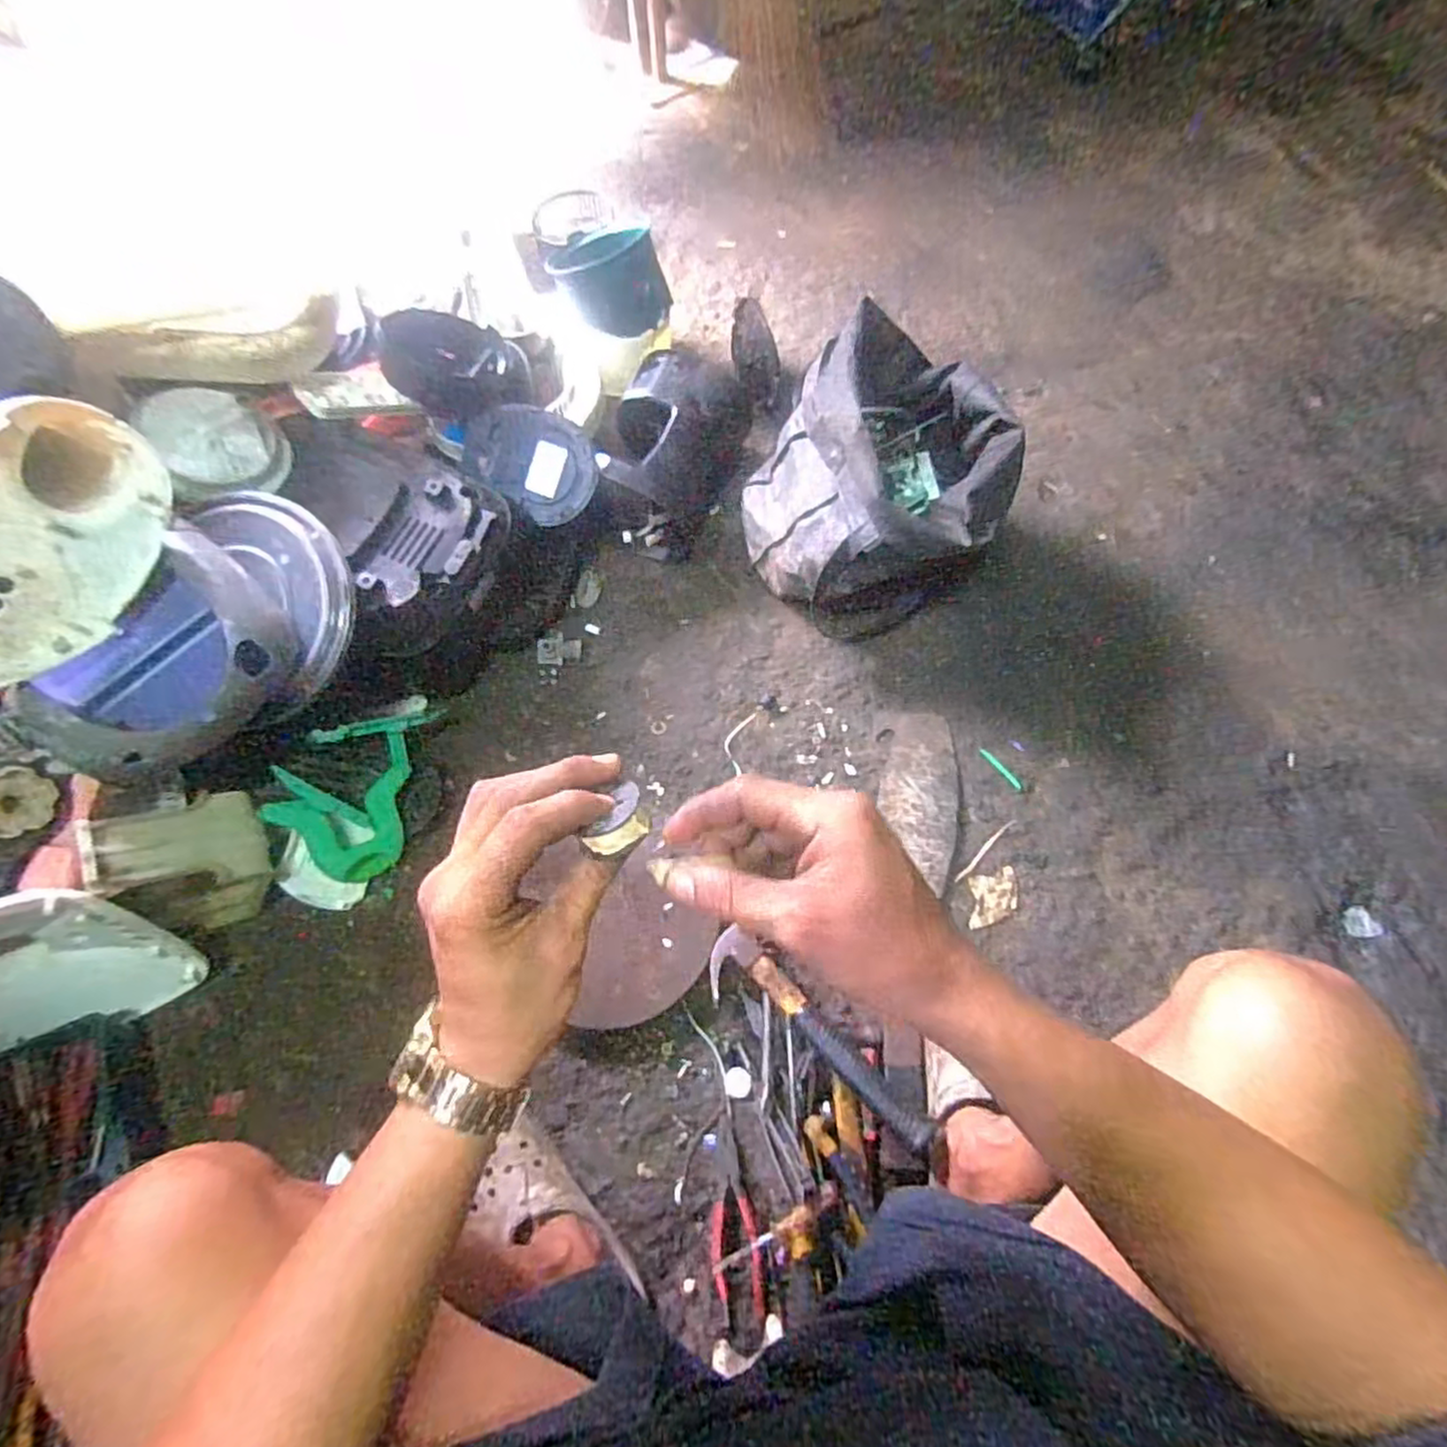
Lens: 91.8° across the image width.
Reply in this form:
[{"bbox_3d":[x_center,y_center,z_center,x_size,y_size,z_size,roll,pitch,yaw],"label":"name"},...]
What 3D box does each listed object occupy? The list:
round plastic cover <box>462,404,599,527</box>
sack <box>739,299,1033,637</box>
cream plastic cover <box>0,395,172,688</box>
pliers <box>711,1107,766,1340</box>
[{"bbox_3d":[-0.261,-0.358,0.939,0.191,0.023,0.126,37,97,3],"label":"round plastic cover"},{"bbox_3d":[0.188,-0.319,0.939,0.322,0.280,0.316,-2,67,3],"label":"sack"},{"bbox_3d":[-0.598,-0.154,0.605,0.050,0.155,0.251,13,70,31],"label":"cream plastic cover"},{"bbox_3d":[0.010,0.506,0.717,0.047,0.014,0.189,-7,68,0],"label":"pliers"}]

